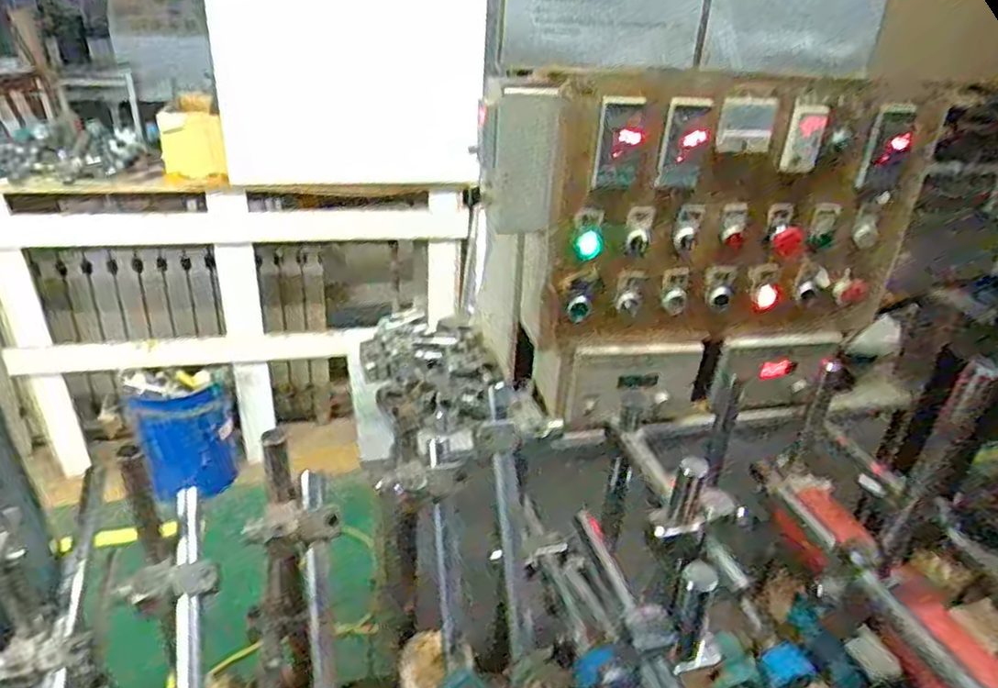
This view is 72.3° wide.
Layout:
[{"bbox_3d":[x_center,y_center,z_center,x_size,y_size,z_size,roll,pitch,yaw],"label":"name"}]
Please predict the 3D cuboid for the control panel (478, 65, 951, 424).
[{"bbox_3d":[0.261,-0.135,0.911,0.586,0.405,0.171,-2,29,-8],"label":"control panel"}]

